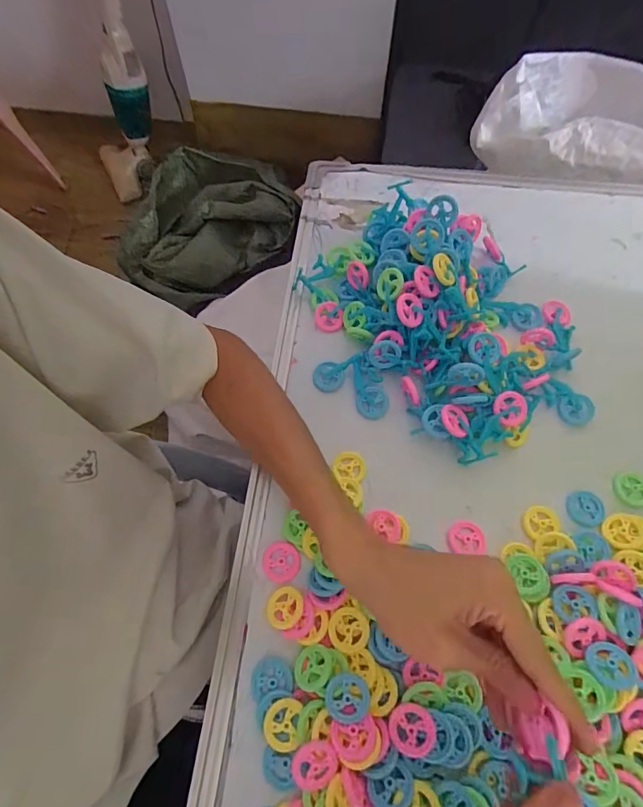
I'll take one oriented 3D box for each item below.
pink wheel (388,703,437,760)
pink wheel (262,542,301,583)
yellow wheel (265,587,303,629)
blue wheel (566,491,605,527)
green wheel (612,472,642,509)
[{"bbox_3d":[0.060,0.217,0.288,0.030,0.005,0.029,0,65,1],"label":"pink wheel"},{"bbox_3d":[-0.032,0.126,0.343,0.030,0.004,0.029,0,65,1],"label":"pink wheel"},{"bbox_3d":[-0.028,0.154,0.327,0.029,0.005,0.029,-11,52,14],"label":"yellow wheel"},{"bbox_3d":[0.220,0.089,0.361,0.028,0.004,0.029,0,65,1],"label":"blue wheel"},{"bbox_3d":[0.267,0.074,0.370,0.026,0.008,0.030,-10,65,-4],"label":"green wheel"}]

